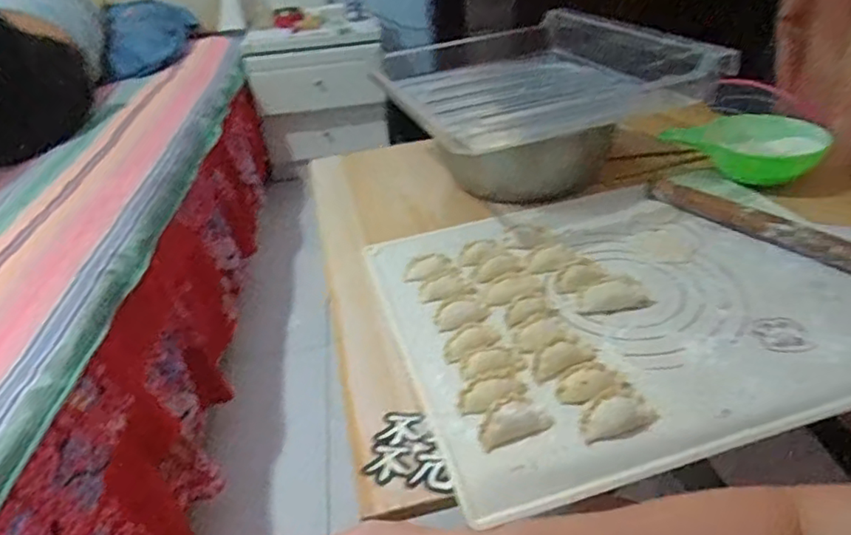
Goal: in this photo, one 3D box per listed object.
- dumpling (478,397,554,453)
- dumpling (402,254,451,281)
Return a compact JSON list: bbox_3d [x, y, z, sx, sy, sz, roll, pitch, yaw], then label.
[{"bbox_3d":[0.069,0.121,0.464,0.061,0.016,0.027,-15,36,-15],"label":"dumpling"},{"bbox_3d":[0.000,-0.001,0.661,0.053,0.016,0.026,-10,35,-8],"label":"dumpling"}]

